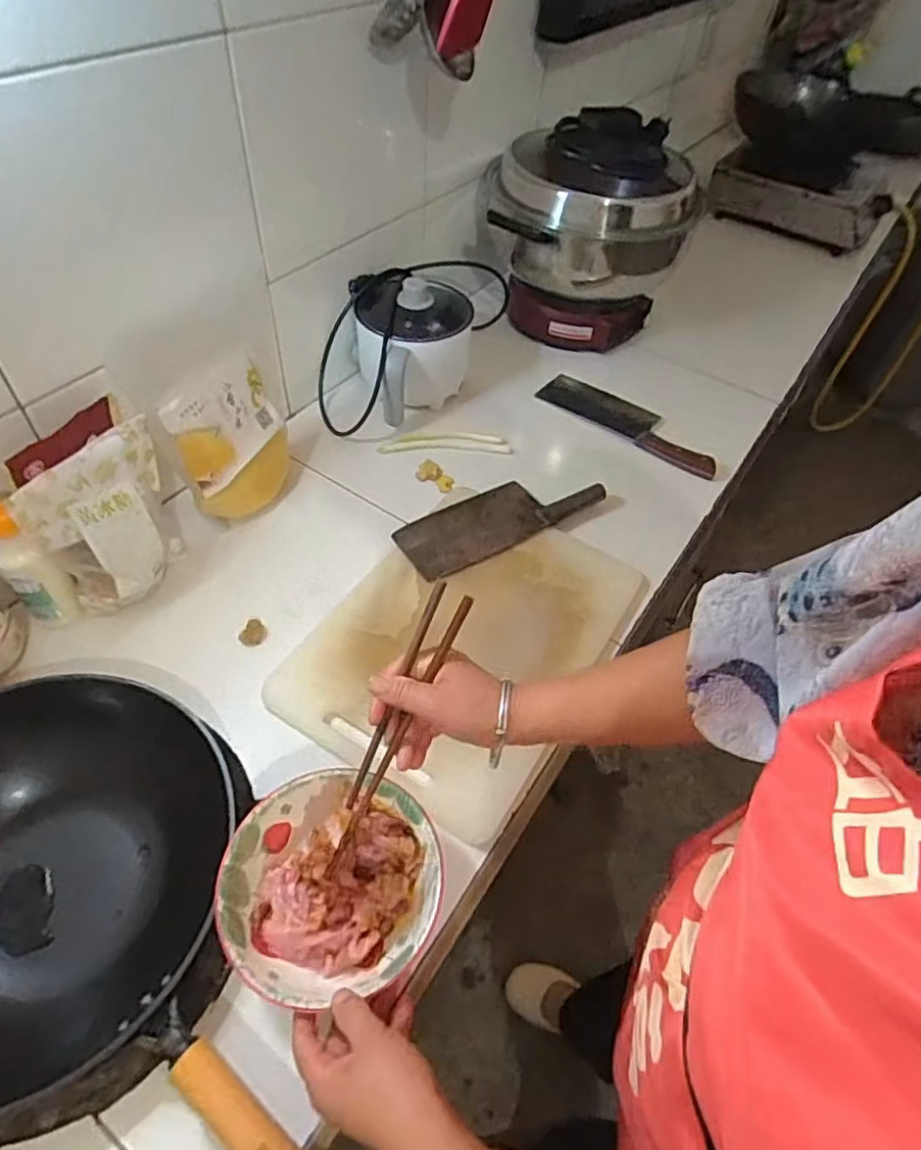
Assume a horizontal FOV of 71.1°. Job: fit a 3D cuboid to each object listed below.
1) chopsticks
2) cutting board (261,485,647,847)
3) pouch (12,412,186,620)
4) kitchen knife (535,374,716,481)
[{"bbox_3d":[-0.051,0.122,0.486,0.029,0.016,0.240,24,97,13],"label":"chopsticks"},{"bbox_3d":[0.011,0.061,0.726,0.278,0.023,0.386,27,54,15],"label":"cutting board"},{"bbox_3d":[-0.361,-0.051,0.678,0.049,0.179,0.150,31,55,18],"label":"pouch"},{"bbox_3d":[0.262,-0.238,0.978,0.287,0.021,0.089,36,56,21],"label":"kitchen knife"}]

